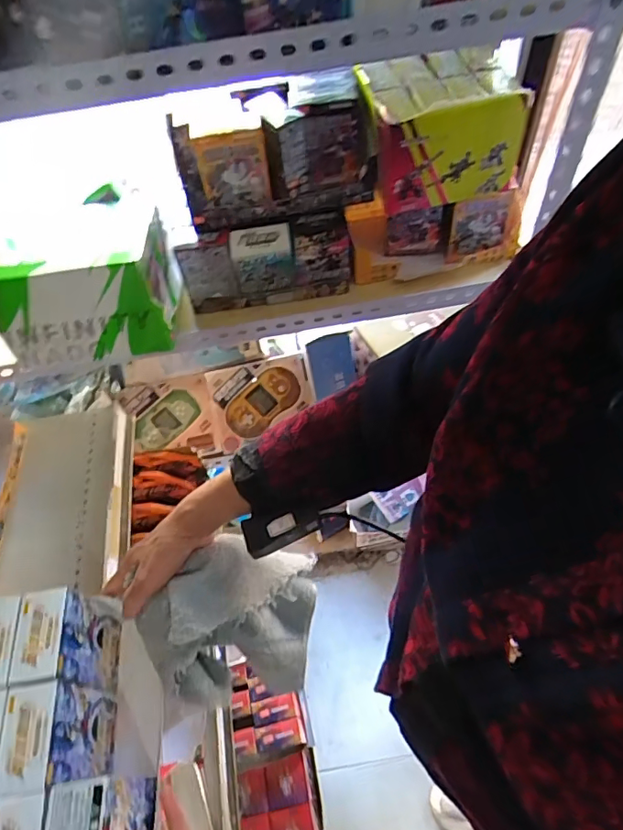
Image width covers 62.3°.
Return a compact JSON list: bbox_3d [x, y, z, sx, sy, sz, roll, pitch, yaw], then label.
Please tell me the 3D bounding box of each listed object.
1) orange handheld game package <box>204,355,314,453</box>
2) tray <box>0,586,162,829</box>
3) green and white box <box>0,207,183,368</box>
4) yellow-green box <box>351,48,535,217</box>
[{"bbox_3d":[-0.084,-0.023,0.886,0.167,0.135,0.027,-13,13,-8],"label":"orange handheld game package"},{"bbox_3d":[-0.225,0.268,0.423,0.171,0.112,0.212,-9,55,-1],"label":"tray"},{"bbox_3d":[-0.267,-0.159,0.612,0.189,0.129,0.145,-9,55,-1],"label":"green and white box"},{"bbox_3d":[0.149,-0.322,0.590,0.165,0.120,0.088,-12,55,-3],"label":"yellow-green box"}]

